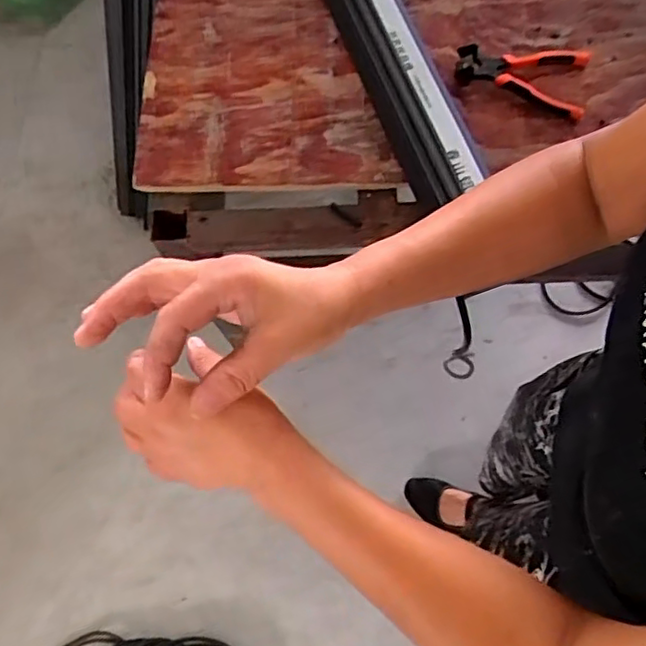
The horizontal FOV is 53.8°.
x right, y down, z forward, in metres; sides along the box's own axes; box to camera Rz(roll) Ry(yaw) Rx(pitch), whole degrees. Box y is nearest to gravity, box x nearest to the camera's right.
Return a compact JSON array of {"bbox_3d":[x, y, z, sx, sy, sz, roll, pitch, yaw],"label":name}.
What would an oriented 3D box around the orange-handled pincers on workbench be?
[{"bbox_3d":[0.254,-0.322,0.815,0.163,0.029,0.094,13,74,8],"label":"orange-handled pincers on workbench"}]

